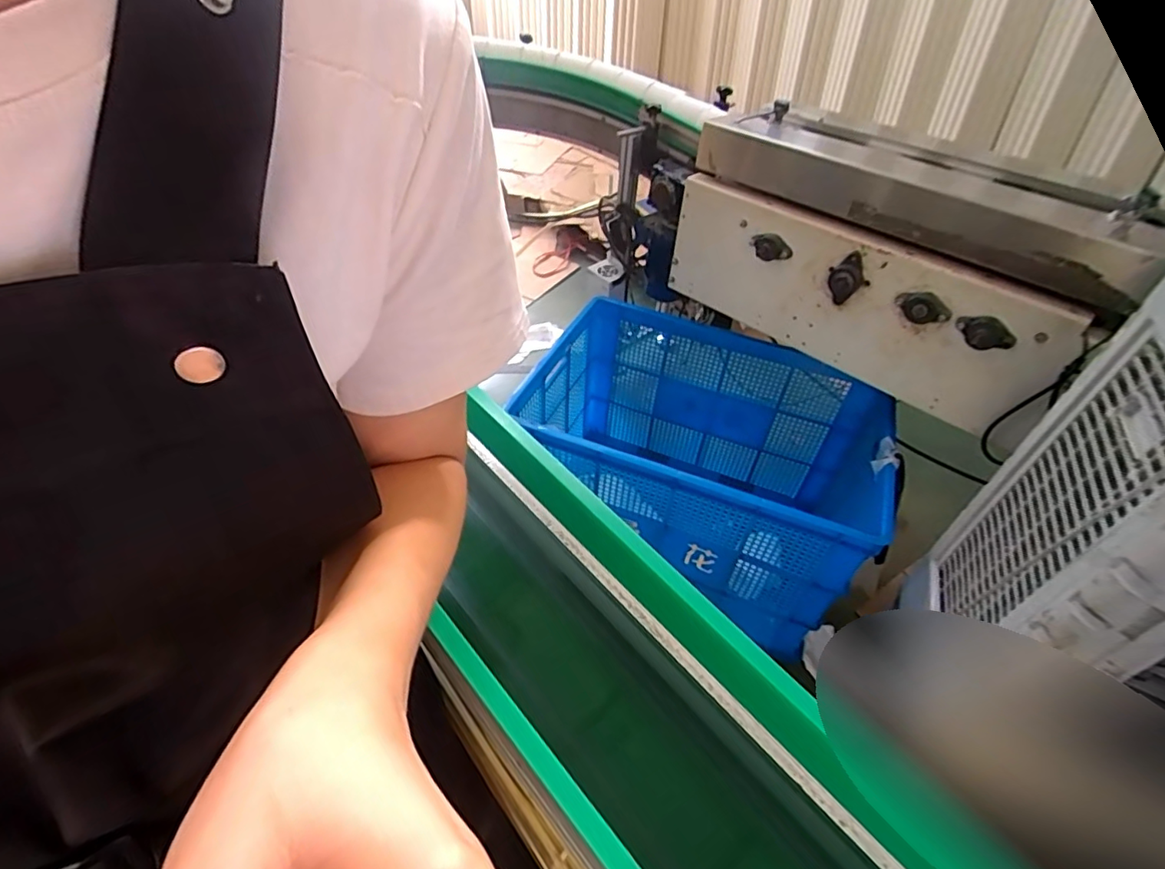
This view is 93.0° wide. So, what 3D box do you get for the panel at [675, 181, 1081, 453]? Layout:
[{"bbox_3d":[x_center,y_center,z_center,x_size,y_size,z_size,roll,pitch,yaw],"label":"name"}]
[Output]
[{"bbox_3d":[0.513,-0.273,1.136,0.081,0.305,0.788,-38,55,-21],"label":"panel"}]

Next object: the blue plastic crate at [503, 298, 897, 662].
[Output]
[{"bbox_3d":[0.288,0.059,1.403,0.816,0.440,0.518,24,48,19],"label":"blue plastic crate"}]

